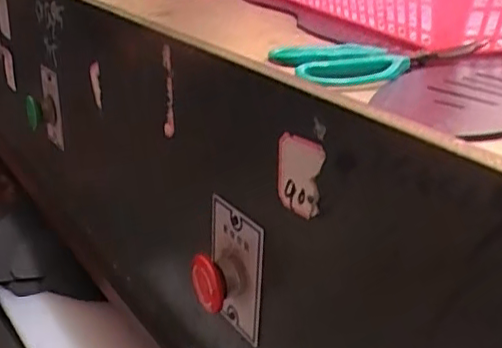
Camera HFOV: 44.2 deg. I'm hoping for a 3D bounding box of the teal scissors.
[{"bbox_3d":[0.096,-0.079,0.432,0.155,0.013,0.069,-2,30,-7],"label":"teal scissors"}]

